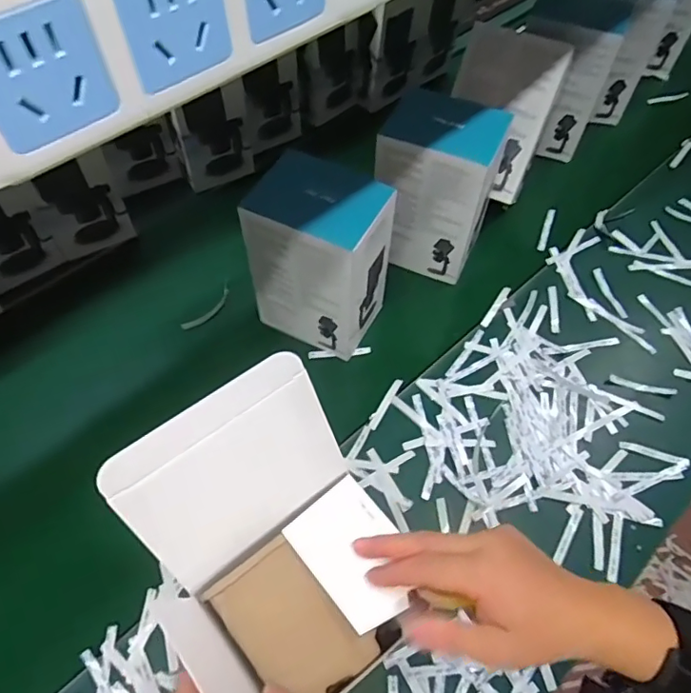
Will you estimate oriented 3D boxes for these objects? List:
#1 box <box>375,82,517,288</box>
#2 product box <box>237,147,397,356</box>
[{"bbox_3d":[0.128,-0.224,0.770,0.145,0.226,0.103,21,61,11],"label":"box"},{"bbox_3d":[-0.034,-0.112,0.699,0.154,0.215,0.119,24,61,13],"label":"product box"}]

